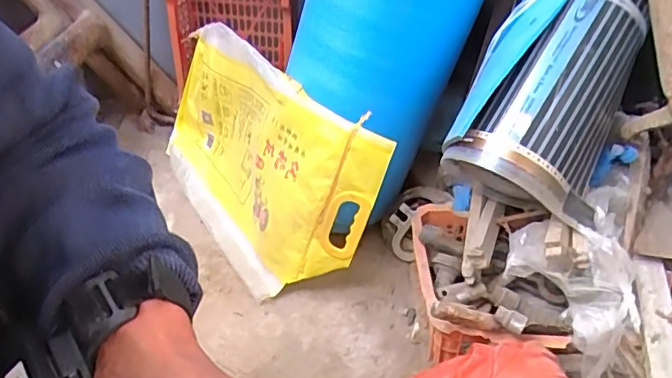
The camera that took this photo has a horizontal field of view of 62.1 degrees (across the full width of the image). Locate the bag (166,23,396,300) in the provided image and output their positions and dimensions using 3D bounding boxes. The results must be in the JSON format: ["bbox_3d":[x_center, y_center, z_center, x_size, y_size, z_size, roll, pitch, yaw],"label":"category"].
[{"bbox_3d":[-0.143,-0.071,0.952,0.089,0.313,0.547,0,28,-38],"label":"bag"}]

